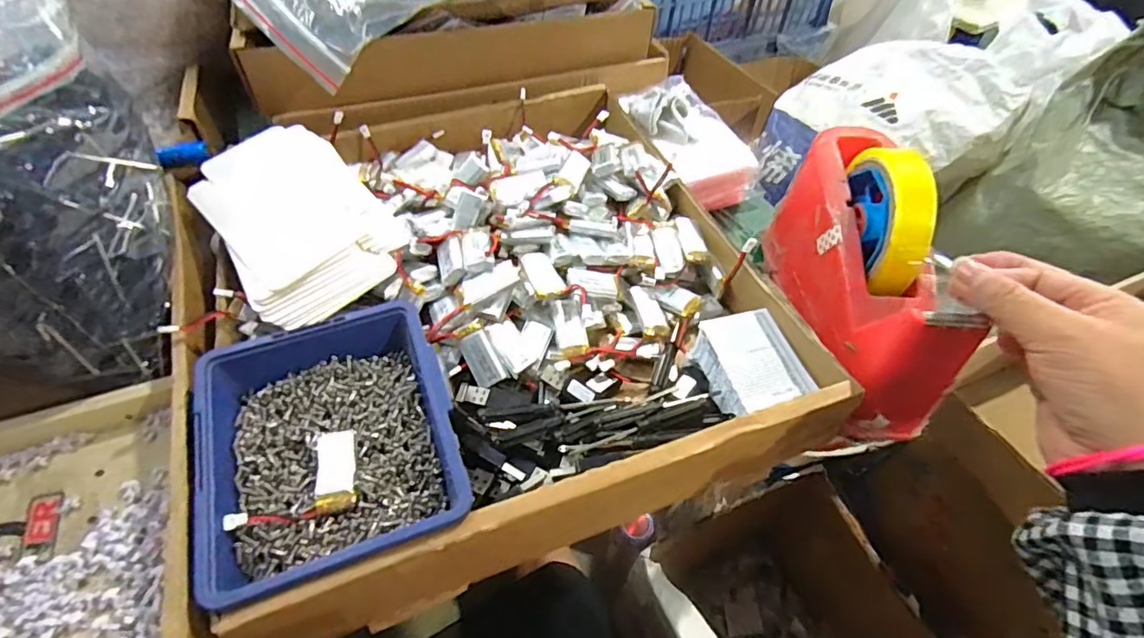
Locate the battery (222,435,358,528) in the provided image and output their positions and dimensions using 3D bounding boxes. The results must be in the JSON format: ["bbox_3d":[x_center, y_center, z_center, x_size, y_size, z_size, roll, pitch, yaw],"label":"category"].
[{"bbox_3d":[-0.143,0.082,0.285,0.057,0.015,0.044,-12,52,-11],"label":"battery"}]

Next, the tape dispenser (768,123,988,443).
[{"bbox_3d":[0.186,-0.037,0.353,0.060,0.105,0.193,3,50,0],"label":"tape dispenser"}]

